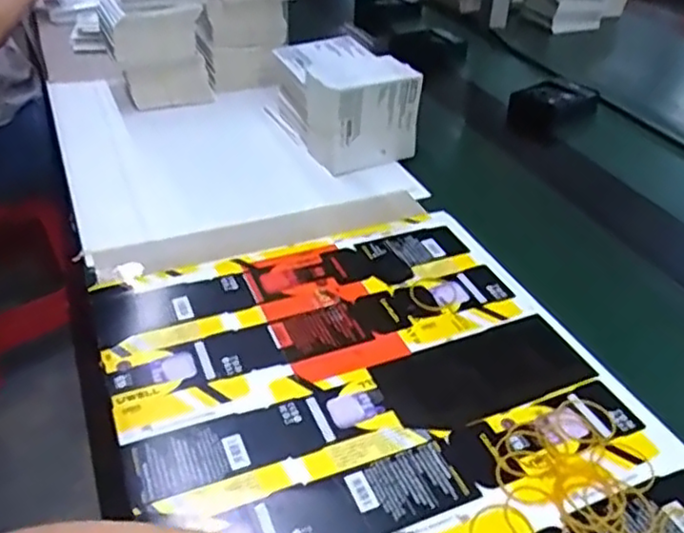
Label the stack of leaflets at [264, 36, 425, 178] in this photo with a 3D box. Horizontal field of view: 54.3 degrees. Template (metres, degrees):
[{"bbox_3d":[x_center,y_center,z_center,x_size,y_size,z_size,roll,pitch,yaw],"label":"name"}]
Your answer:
[{"bbox_3d":[-0.001,-0.224,0.892,0.127,0.115,0.193,-16,41,-21],"label":"stack of leaflets"}]

